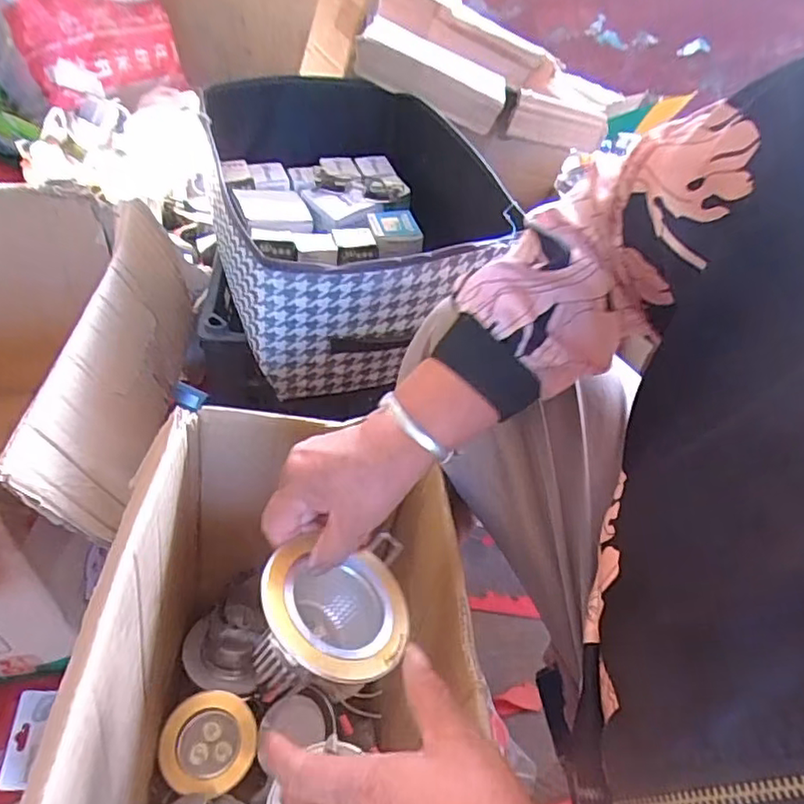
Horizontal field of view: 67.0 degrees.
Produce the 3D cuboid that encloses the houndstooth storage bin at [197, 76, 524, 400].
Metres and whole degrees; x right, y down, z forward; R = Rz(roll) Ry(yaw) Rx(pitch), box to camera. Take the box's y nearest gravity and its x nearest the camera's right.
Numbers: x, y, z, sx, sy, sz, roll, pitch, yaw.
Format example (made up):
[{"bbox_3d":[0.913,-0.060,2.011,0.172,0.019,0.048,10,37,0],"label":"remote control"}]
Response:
[{"bbox_3d":[-0.062,-0.236,0.777,0.335,0.195,0.492,-5,46,-14],"label":"houndstooth storage bin"}]

